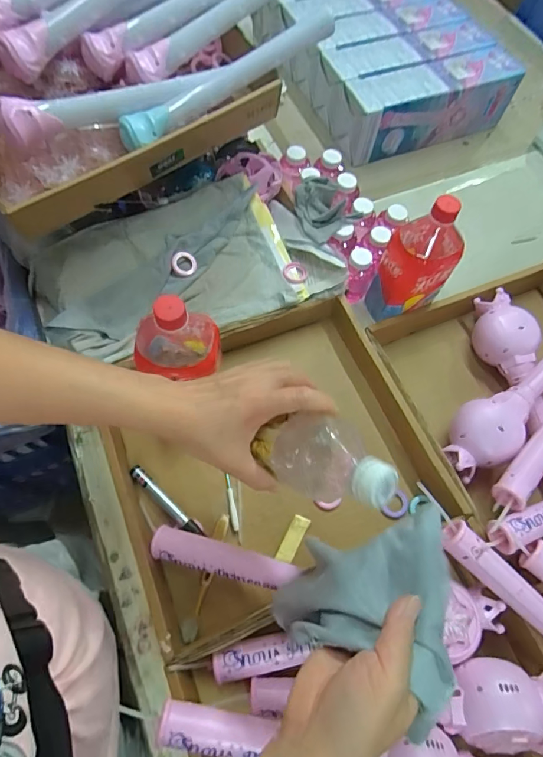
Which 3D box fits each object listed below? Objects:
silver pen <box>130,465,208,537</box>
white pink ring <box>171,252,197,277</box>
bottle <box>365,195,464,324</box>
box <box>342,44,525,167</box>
[{"bbox_3d":[-0.130,0.153,0.535,0.121,0.010,0.015,41,70,14],"label":"silver pen"},{"bbox_3d":[-0.130,-0.169,0.644,0.039,0.009,0.035,-17,98,-21],"label":"white pink ring"},{"bbox_3d":[0.191,-0.147,0.594,0.090,0.207,0.089,1,65,-2],"label":"bottle"},{"bbox_3d":[0.295,-0.516,0.825,0.336,0.109,0.097,-20,68,-11],"label":"box"}]

